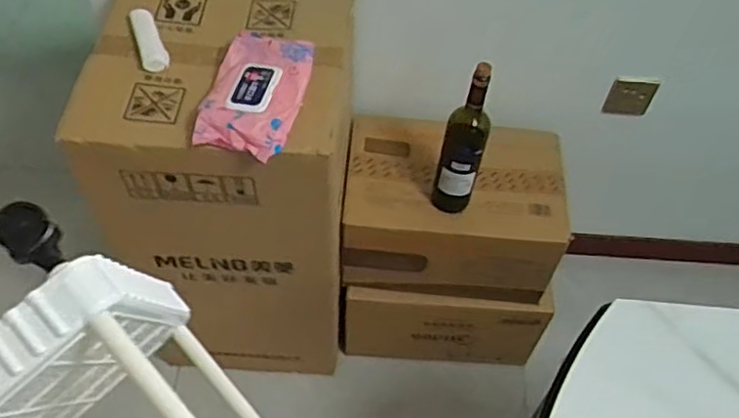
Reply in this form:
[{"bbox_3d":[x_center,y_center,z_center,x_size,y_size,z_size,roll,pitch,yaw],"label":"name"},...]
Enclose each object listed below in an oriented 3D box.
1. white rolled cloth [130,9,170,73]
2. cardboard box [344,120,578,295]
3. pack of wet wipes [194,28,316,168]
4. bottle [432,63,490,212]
[{"bbox_3d":[-0.342,-0.263,1.046,0.039,0.028,0.120,-15,56,-14],"label":"white rolled cloth"},{"bbox_3d":[0.165,-0.010,1.375,0.421,0.184,0.294,7,54,1],"label":"cardboard box"},{"bbox_3d":[-0.163,-0.173,0.973,0.135,0.037,0.223,9,54,3],"label":"pack of wet wipes"},{"bbox_3d":[0.160,-0.102,1.150,0.074,0.305,0.065,18,55,9],"label":"bottle"}]

